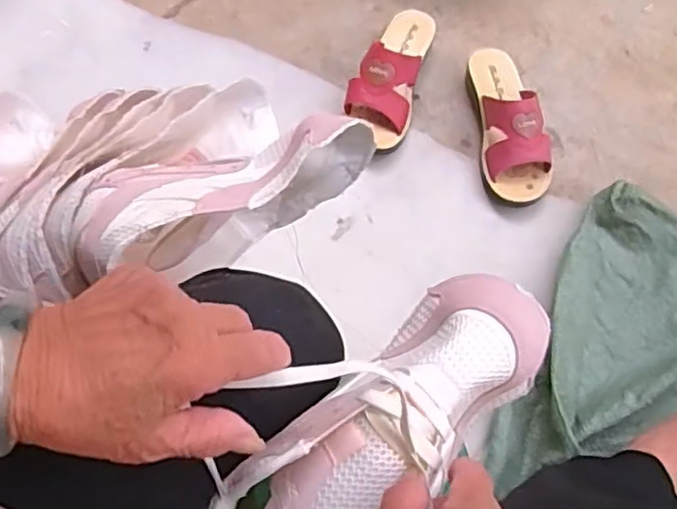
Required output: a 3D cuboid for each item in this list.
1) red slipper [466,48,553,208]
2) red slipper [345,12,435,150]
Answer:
[{"bbox_3d":[0.211,-0.172,0.832,0.081,0.080,0.222,-9,66,-3],"label":"red slipper"},{"bbox_3d":[0.067,-0.240,0.866,0.081,0.077,0.218,14,67,7],"label":"red slipper"}]

